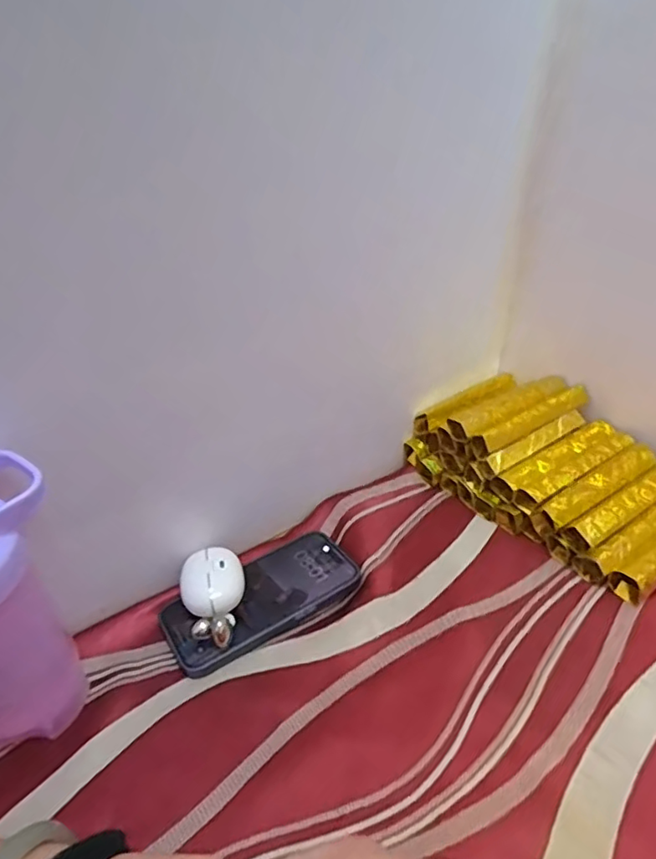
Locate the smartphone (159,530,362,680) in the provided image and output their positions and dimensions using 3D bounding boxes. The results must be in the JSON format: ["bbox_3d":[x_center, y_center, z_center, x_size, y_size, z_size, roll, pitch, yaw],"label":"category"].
[{"bbox_3d":[-0.049,0.127,0.437,0.148,0.013,0.077,-22,43,-28],"label":"smartphone"}]

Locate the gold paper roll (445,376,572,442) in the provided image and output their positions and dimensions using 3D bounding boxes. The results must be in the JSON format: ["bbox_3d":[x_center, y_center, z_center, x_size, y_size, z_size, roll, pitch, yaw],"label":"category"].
[{"bbox_3d":[0.171,-0.021,0.535,0.130,0.020,0.034,-21,33,-23],"label":"gold paper roll"}]

